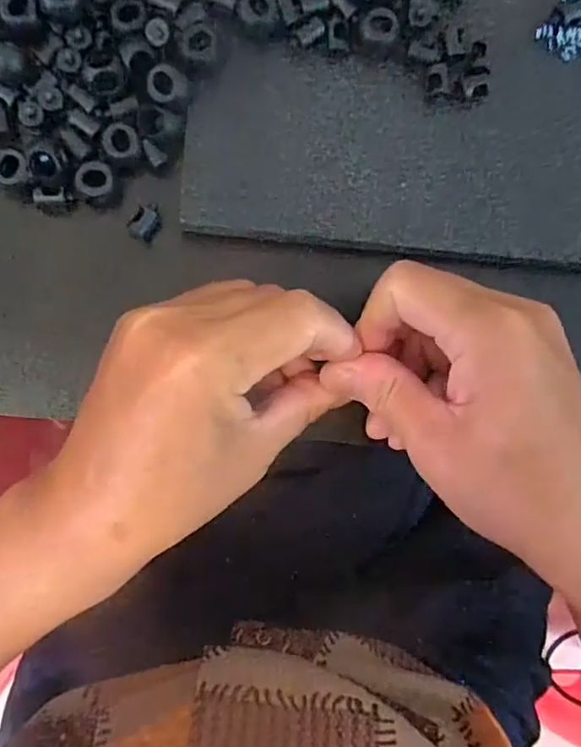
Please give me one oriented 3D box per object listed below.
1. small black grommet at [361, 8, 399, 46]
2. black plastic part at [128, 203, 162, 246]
[{"bbox_3d":[0.037,-0.143,0.243,0.014,0.005,0.013,0,90,-7],"label":"small black grommet"},{"bbox_3d":[-0.060,-0.062,0.245,0.009,0.013,0.016,32,86,-6],"label":"black plastic part"}]

